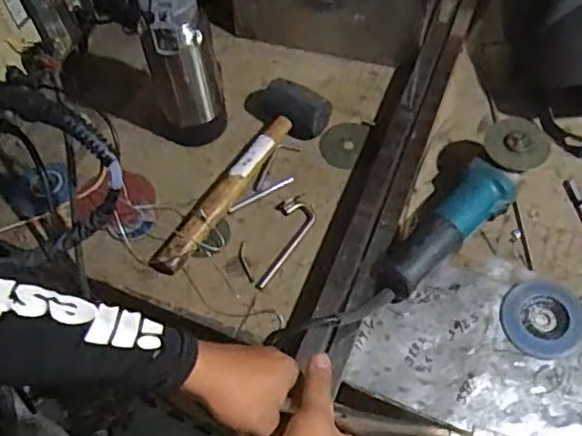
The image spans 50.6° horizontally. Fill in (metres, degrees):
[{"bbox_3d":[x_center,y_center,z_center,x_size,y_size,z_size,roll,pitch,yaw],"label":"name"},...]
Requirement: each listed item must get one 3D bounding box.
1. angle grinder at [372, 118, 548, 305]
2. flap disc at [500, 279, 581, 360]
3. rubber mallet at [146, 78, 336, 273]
[{"bbox_3d":[0.223,-0.010,0.790,0.079,0.095,0.297,35,65,22],"label":"angle grinder"},{"bbox_3d":[0.311,0.122,0.754,0.103,0.018,0.094,-1,57,2],"label":"flap disc"},{"bbox_3d":[-0.089,-0.072,0.857,0.116,0.062,0.337,32,64,21],"label":"rubber mallet"}]

